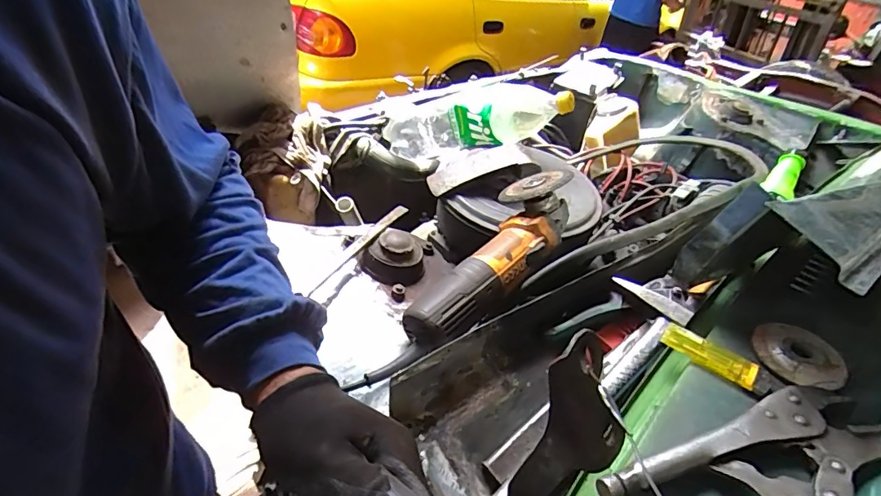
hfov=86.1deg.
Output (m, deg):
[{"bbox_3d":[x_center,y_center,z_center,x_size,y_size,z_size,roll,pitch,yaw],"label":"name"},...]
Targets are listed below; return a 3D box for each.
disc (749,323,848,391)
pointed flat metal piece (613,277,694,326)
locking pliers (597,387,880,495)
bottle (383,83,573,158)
[{"bbox_3d":[0.292,0.086,0.384,0.061,0.010,0.064,4,37,-3],"label":"disc"},{"bbox_3d":[0.224,0.053,0.501,0.083,0.010,0.018,31,44,29],"label":"pointed flat metal piece"},{"bbox_3d":[0.219,0.147,0.290,0.168,0.024,0.191,33,45,31],"label":"locking pliers"},{"bbox_3d":[0.050,-0.210,0.777,0.333,0.092,0.084,-3,26,39],"label":"bottle"}]

